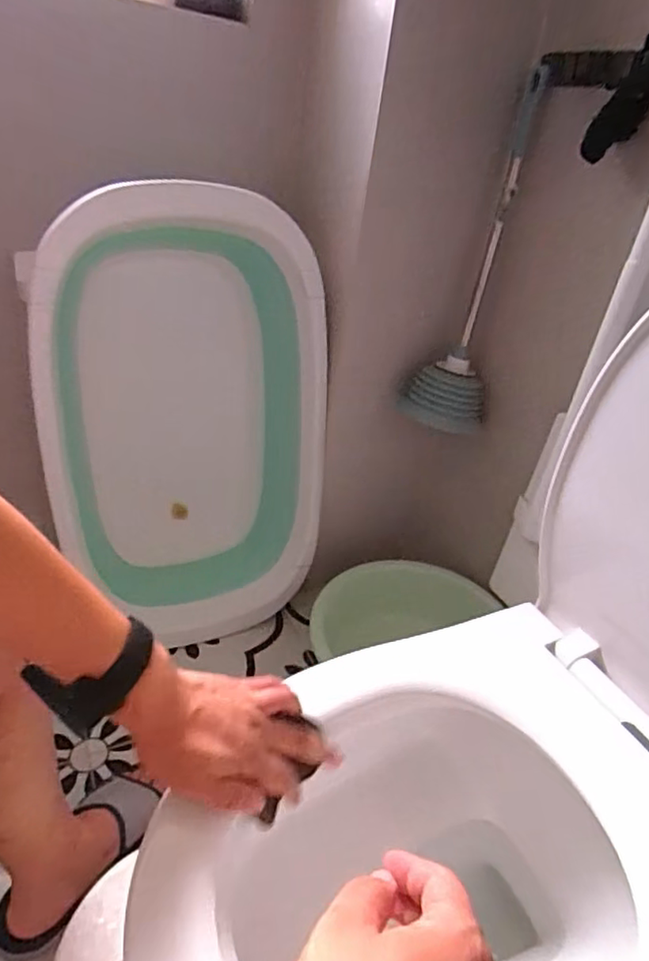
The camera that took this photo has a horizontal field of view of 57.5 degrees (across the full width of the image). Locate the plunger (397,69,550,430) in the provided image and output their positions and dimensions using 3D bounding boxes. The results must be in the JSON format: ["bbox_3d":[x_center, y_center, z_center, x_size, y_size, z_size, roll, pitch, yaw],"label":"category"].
[{"bbox_3d":[0.238,-0.336,0.954,0.144,0.503,0.136,14,31,9],"label":"plunger"}]

